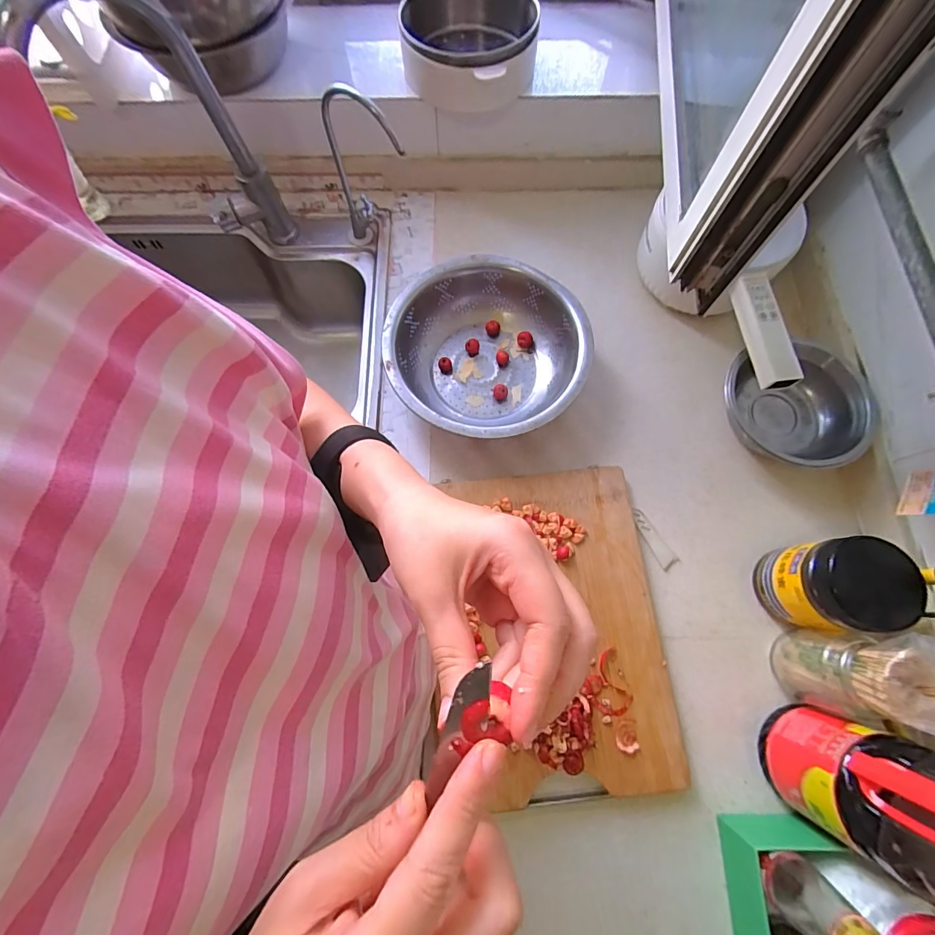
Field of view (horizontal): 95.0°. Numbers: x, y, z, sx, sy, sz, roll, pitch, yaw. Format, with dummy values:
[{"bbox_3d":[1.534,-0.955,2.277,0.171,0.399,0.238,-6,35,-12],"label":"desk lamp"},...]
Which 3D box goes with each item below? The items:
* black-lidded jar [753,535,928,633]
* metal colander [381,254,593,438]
[{"bbox_3d":[0.410,0.135,0.494,0.099,0.130,0.093,-1,74,2],"label":"black-lidded jar"},{"bbox_3d":[0.028,-0.156,0.603,0.258,0.089,0.260,-1,74,2],"label":"metal colander"}]

